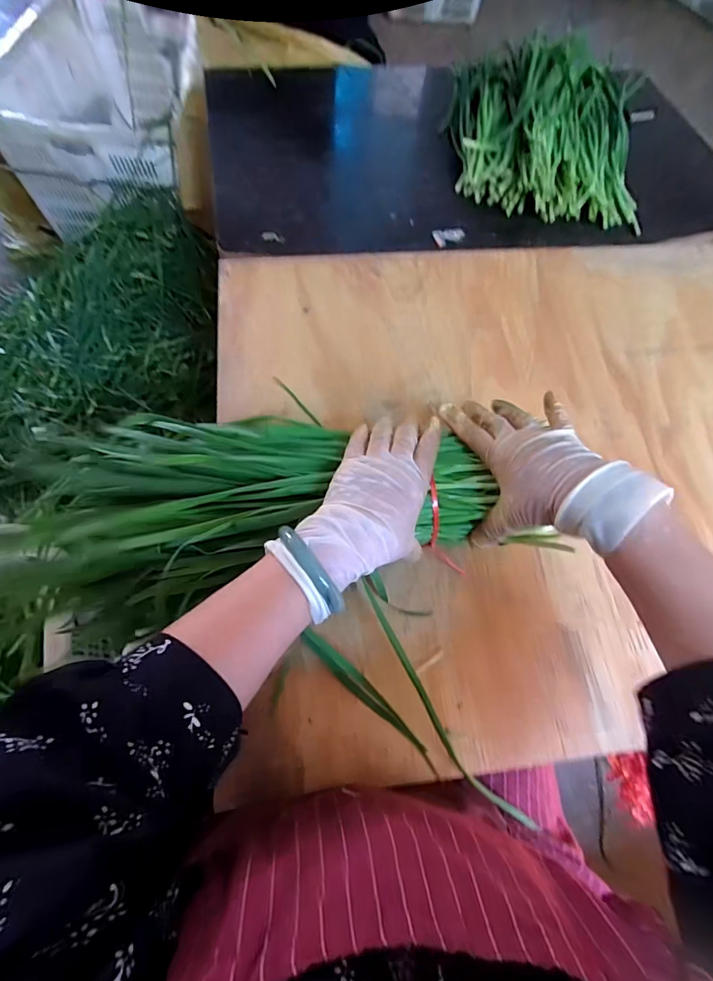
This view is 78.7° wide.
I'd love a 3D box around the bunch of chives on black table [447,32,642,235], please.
[{"bbox_3d":[0.311,-0.628,0.717,0.288,0.080,0.447,6,67,0],"label":"bunch of chives on black table"}]

